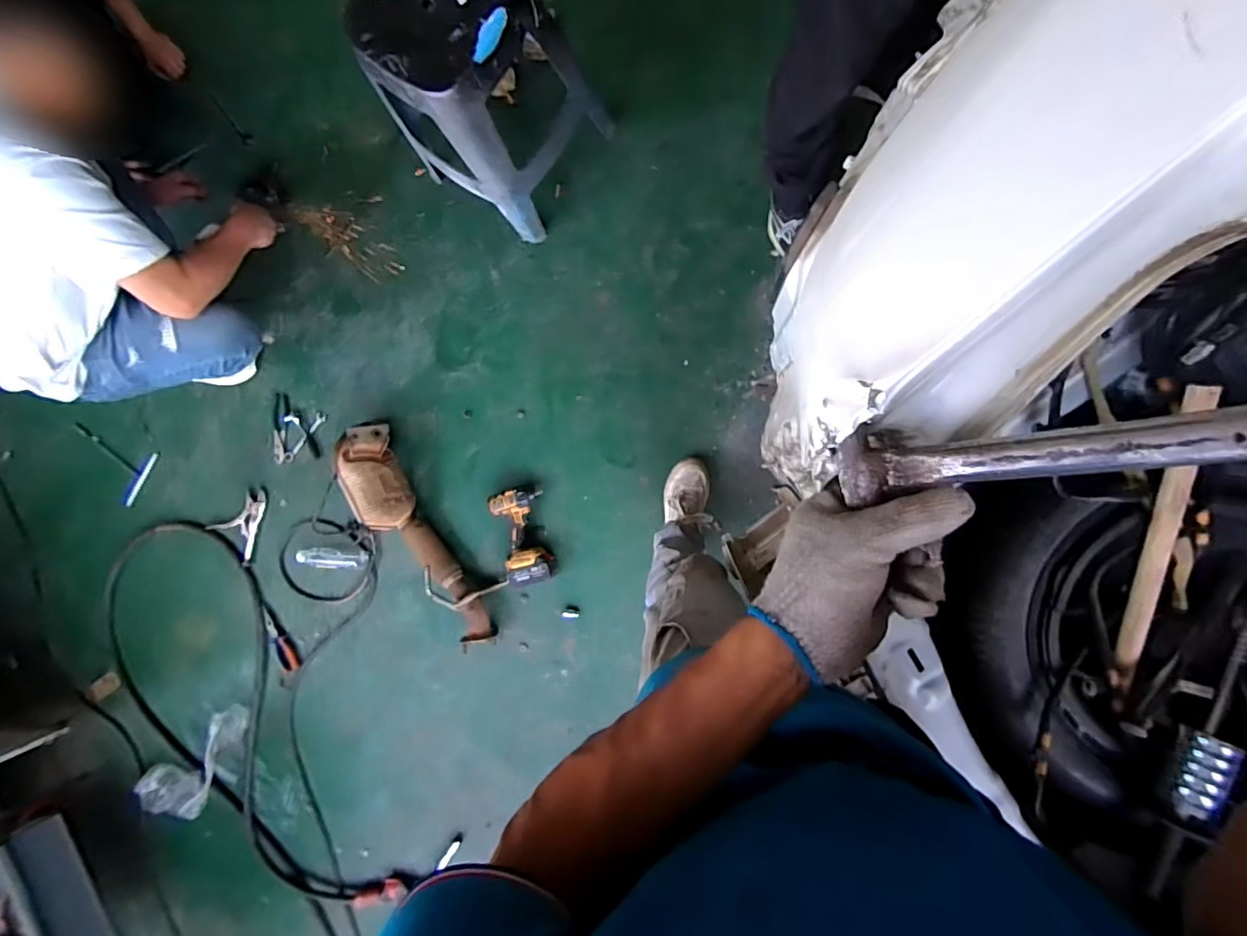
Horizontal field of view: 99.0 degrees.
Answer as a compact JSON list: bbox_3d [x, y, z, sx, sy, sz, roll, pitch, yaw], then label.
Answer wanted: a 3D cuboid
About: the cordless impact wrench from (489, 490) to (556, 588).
[{"bbox_3d":[-0.270,0.182,1.404,0.154,0.087,0.253,-10,90,10],"label":"cordless impact wrench"}]

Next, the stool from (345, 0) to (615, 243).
[{"bbox_3d":[-0.300,-0.798,1.135,0.328,0.432,0.336,36,97,7],"label":"stool"}]

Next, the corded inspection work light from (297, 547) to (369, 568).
[{"bbox_3d":[-0.834,0.257,1.506,0.236,0.045,0.059,-2,91,10],"label":"corded inspection work light"}]

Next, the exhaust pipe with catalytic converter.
[{"bbox_3d":[-0.530,0.182,1.390,0.169,0.160,0.636,-35,86,9],"label":"exhaust pipe with catalytic converter"}]

